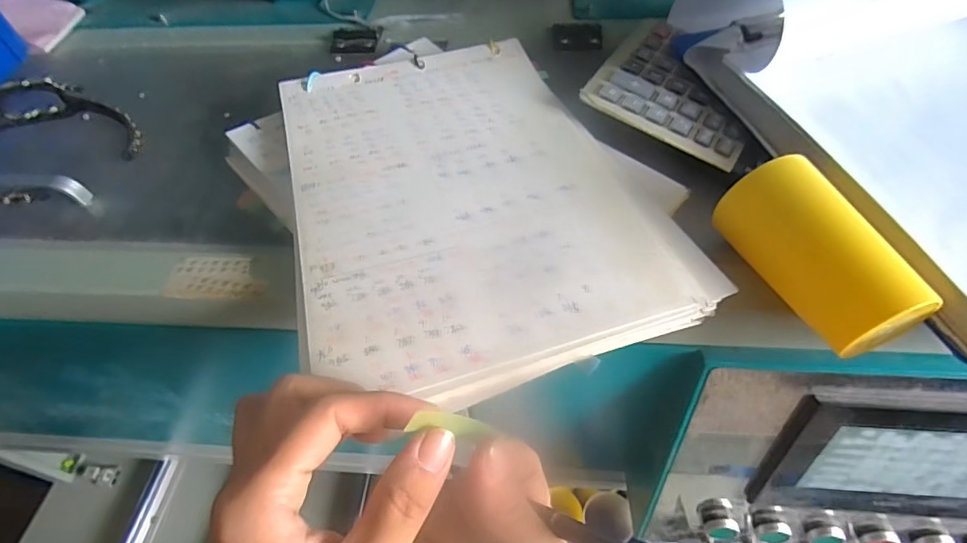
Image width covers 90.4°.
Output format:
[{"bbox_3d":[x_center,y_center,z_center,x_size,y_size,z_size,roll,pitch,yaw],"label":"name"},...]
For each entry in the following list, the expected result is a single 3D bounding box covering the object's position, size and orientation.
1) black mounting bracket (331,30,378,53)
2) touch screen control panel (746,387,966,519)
[{"bbox_3d":[-0.139,-0.249,0.519,0.048,0.009,0.036,-2,52,2],"label":"black mounting bracket"},{"bbox_3d":[0.321,0.137,0.348,0.200,0.144,0.029,3,52,6],"label":"touch screen control panel"}]

